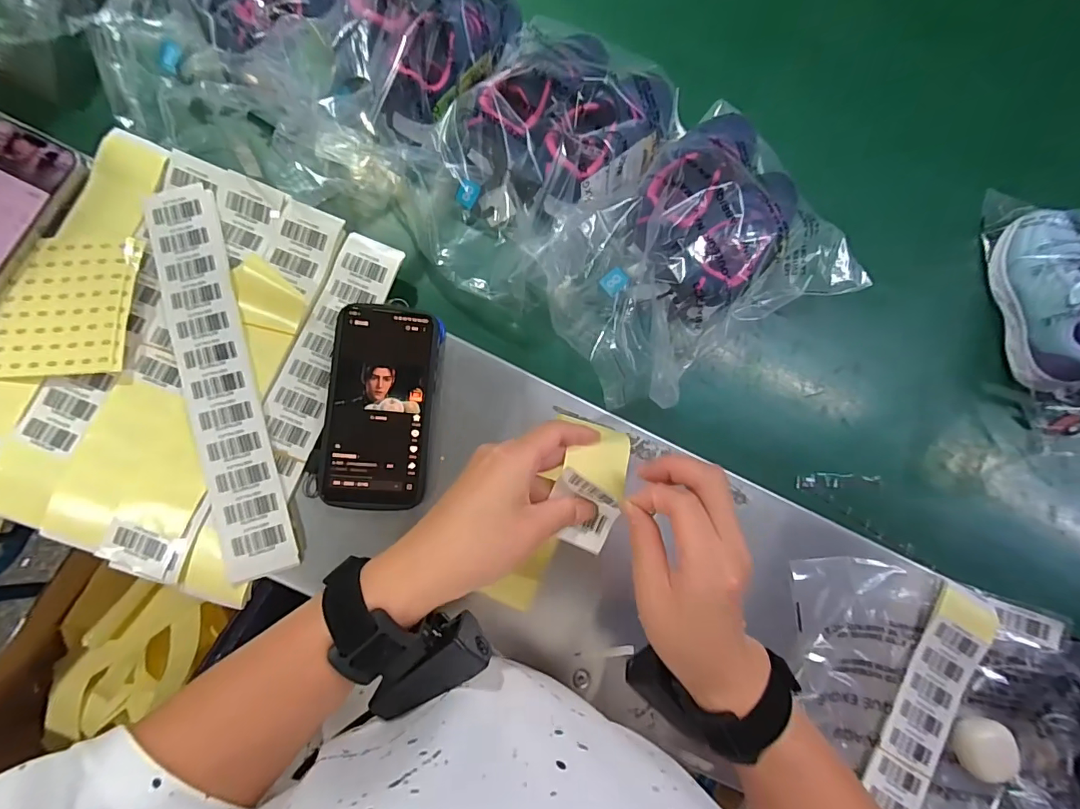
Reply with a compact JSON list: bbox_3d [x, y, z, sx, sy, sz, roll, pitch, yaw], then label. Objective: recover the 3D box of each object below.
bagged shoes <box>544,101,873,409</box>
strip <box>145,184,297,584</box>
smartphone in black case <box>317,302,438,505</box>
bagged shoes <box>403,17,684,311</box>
[{"bbox_3d":[0.143,-0.139,0.429,0.269,0.093,0.199,-34,88,-9],"label":"bagged shoes"},{"bbox_3d":[-0.259,-0.021,0.379,0.056,0.008,0.319,-15,86,-12],"label":"strip"},{"bbox_3d":[-0.132,0.001,0.387,0.082,0.012,0.165,5,83,-5],"label":"smartphone in black case"},{"bbox_3d":[0.007,-0.227,0.428,0.167,0.092,0.278,41,80,-1],"label":"bagged shoes"}]

